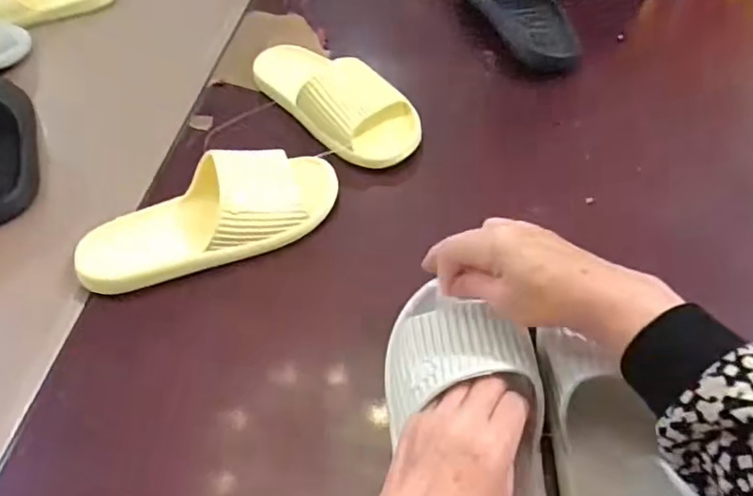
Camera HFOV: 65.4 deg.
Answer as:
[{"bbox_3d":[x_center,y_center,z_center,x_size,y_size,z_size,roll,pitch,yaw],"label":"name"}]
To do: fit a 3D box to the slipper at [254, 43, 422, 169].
[{"bbox_3d":[-0.056,-0.184,0.666,0.098,0.068,0.241,-34,55,-21],"label":"slipper"}]

